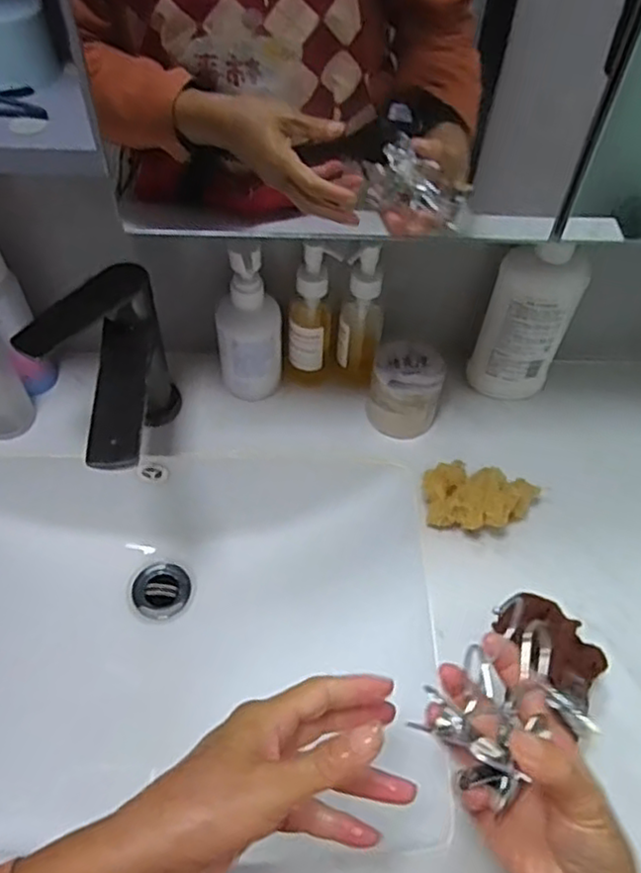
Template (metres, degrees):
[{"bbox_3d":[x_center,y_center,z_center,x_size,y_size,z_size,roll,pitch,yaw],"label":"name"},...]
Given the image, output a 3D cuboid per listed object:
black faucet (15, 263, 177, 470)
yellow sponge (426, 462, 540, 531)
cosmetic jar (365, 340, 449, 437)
[{"bbox_3d":[-0.174,-0.031,0.547,0.088,0.139,0.164,1,54,-2],"label":"black faucet"},{"bbox_3d":[0.138,0.055,0.591,0.099,0.055,0.059,-8,55,-8],"label":"yellow sponge"},{"bbox_3d":[0.078,-0.041,0.647,0.068,0.074,0.067,1,54,-1],"label":"cosmetic jar"}]

